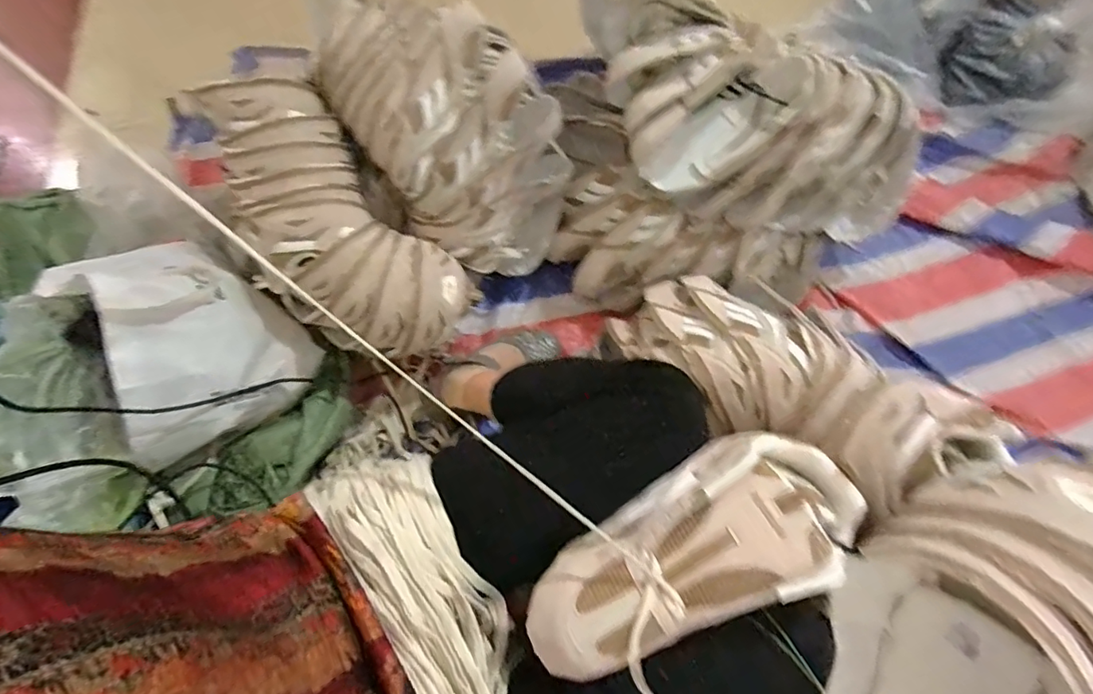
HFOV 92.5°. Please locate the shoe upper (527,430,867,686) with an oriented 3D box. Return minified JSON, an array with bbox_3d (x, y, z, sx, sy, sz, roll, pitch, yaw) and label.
[{"bbox_3d":[0.108,0.150,0.382,0.255,0.058,0.104,-28,70,-3],"label":"shoe upper"}]

